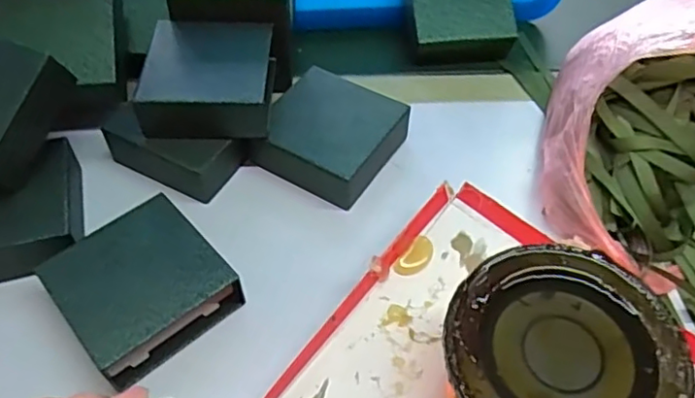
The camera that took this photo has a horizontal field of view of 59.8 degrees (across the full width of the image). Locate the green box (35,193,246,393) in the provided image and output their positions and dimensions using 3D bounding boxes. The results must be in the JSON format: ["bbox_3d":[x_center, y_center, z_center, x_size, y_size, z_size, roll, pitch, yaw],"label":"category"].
[{"bbox_3d":[-0.131,0.053,0.382,0.091,0.036,0.090,-35,60,-25],"label":"green box"}]

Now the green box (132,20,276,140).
[{"bbox_3d":[-0.103,-0.089,0.459,0.090,0.041,0.088,2,51,0],"label":"green box"}]

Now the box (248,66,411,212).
[{"bbox_3d":[-0.014,-0.050,0.466,0.087,0.037,0.103,25,55,18],"label":"box"}]

